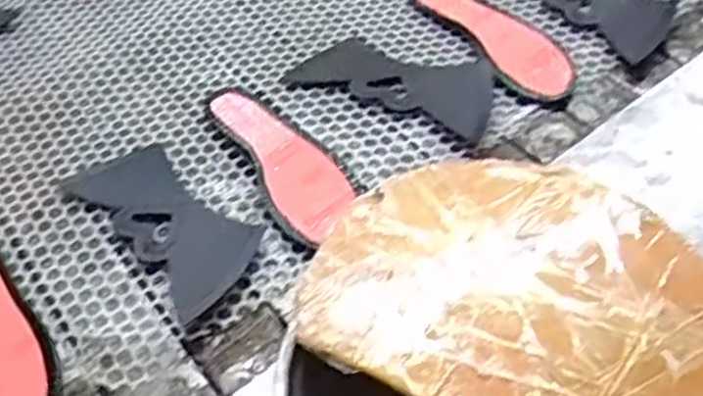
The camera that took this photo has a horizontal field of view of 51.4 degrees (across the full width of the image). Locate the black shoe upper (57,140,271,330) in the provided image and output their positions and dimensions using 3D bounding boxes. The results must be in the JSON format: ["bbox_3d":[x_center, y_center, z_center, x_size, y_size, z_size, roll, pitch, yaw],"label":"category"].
[{"bbox_3d":[-0.159,0.016,0.623,0.090,0.010,0.199,-38,57,-25],"label":"black shoe upper"}]

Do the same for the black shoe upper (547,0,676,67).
[{"bbox_3d":[0.257,-0.220,0.781,0.092,0.017,0.230,-24,52,-15],"label":"black shoe upper"}]

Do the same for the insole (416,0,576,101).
[{"bbox_3d":[0.148,-0.174,0.755,0.074,0.015,0.228,-23,52,-15],"label":"insole"}]

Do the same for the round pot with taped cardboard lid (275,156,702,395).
[{"bbox_3d":[0.092,0.084,0.450,0.235,0.080,0.228,-3,49,3],"label":"round pot with taped cardboard lid"}]

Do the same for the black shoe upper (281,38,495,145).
[{"bbox_3d":[0.047,-0.117,0.712,0.205,0.017,0.093,24,55,22],"label":"black shoe upper"}]

